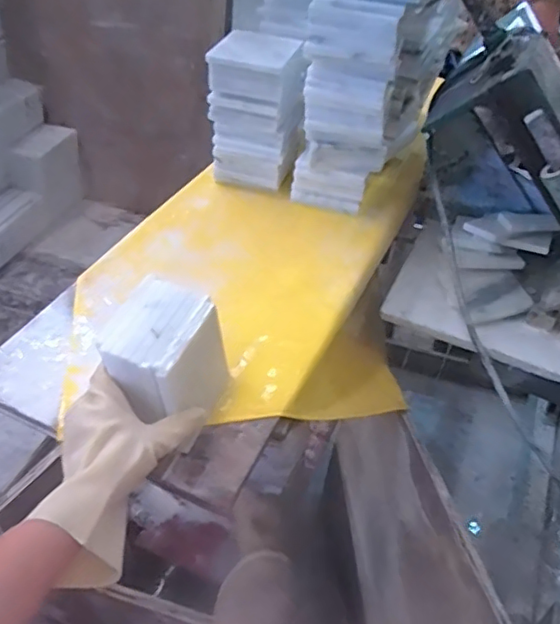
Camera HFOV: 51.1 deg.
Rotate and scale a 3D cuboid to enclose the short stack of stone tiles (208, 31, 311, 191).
[{"bbox_3d":[-0.033,-0.284,0.839,0.125,0.186,0.100,7,44,1],"label":"short stack of stone tiles"}]

